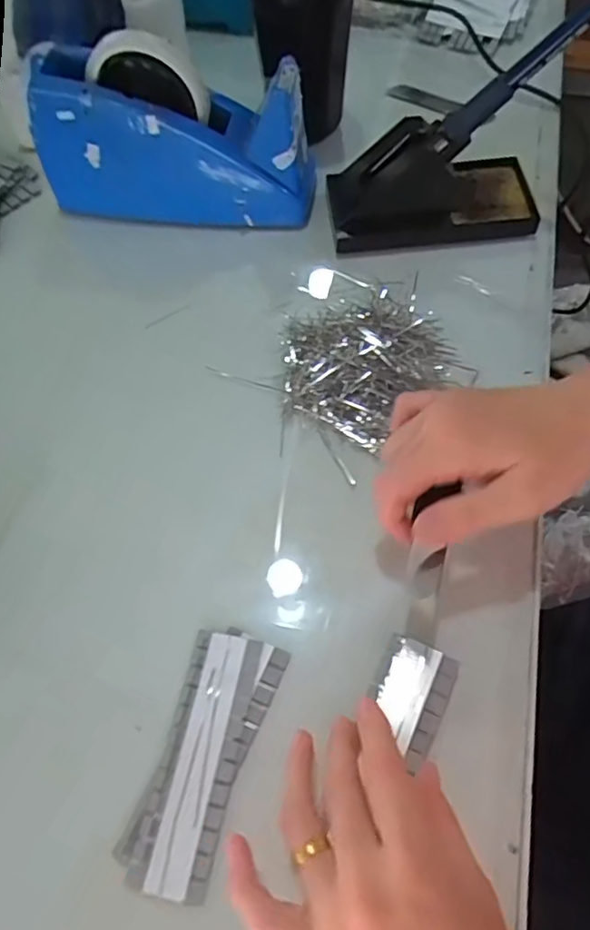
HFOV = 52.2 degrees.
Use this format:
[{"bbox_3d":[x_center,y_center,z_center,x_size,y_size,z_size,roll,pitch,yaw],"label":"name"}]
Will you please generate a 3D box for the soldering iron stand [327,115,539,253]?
[{"bbox_3d":[0.108,-0.220,0.463,0.159,0.064,0.077,-9,63,-3],"label":"soldering iron stand"}]

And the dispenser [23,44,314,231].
[{"bbox_3d":[-0.092,-0.251,0.463,0.209,0.103,0.066,5,63,5],"label":"dispenser"}]

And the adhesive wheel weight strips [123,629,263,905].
[{"bbox_3d":[-0.050,0.153,0.318,0.039,0.006,0.124,10,64,7],"label":"adhesive wheel weight strips"}]

